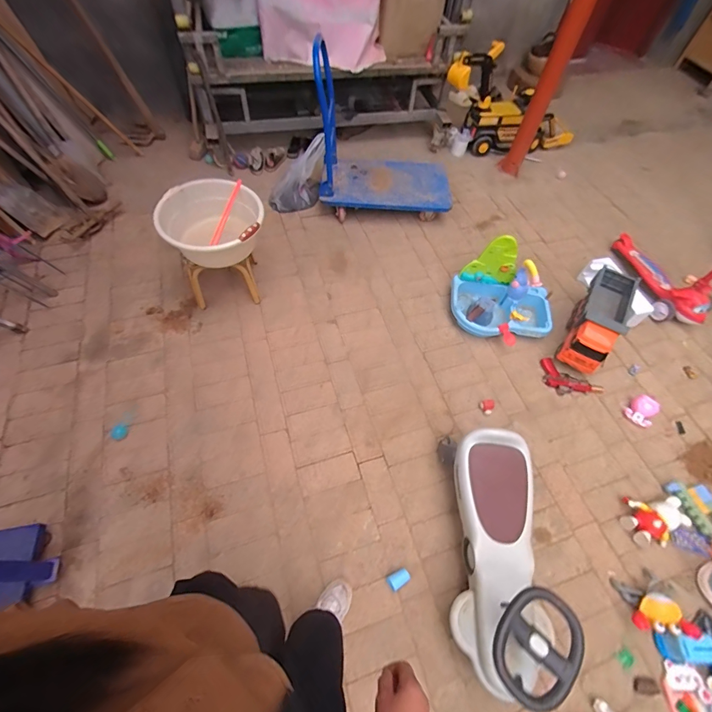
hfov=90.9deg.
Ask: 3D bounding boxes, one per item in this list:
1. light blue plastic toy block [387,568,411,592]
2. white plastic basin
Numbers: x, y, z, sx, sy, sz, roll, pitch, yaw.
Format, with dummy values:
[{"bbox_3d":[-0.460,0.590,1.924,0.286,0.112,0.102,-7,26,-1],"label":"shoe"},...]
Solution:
[{"bbox_3d":[0.147,0.763,1.197,0.075,0.036,0.047,-28,64,-19],"label":"light blue plastic toy block"},{"bbox_3d":[-0.616,-0.568,1.529,0.404,0.183,0.426,1,59,-2],"label":"white plastic basin"}]

